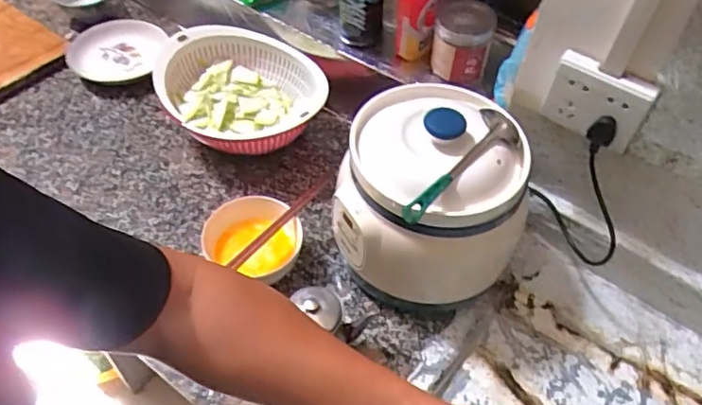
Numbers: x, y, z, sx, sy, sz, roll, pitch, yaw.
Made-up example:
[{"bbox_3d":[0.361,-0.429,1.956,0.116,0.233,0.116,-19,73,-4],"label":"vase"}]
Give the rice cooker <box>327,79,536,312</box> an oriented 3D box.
[{"bbox_3d":[0.096,-0.005,0.726,0.223,0.233,0.220,14,52,7],"label":"rice cooker"}]

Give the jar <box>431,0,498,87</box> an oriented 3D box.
[{"bbox_3d":[0.160,-0.232,0.829,0.080,0.098,0.073,2,52,-3],"label":"jar"}]

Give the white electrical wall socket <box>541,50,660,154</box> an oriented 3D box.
[{"bbox_3d":[0.279,-0.113,0.648,0.106,0.087,0.021,30,56,18],"label":"white electrical wall socket"}]

